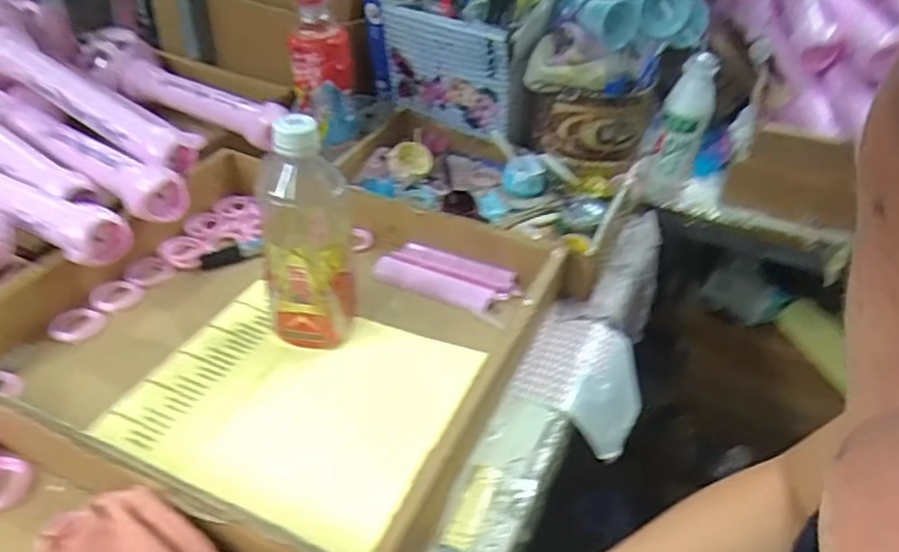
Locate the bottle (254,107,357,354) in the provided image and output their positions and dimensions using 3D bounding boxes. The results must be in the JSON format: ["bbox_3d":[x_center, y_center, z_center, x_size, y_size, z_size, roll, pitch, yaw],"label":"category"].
[{"bbox_3d":[-0.111,-0.035,0.529,0.069,0.185,0.076,-5,40,-12],"label":"bottle"}]

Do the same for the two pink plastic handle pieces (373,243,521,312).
[{"bbox_3d":[-0.002,-0.002,0.631,0.128,0.014,0.057,16,40,14],"label":"two pink plastic handle pieces"}]

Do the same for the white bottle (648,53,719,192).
[{"bbox_3d":[0.267,-0.172,0.772,0.050,0.147,0.049,16,40,14],"label":"white bottle"}]

